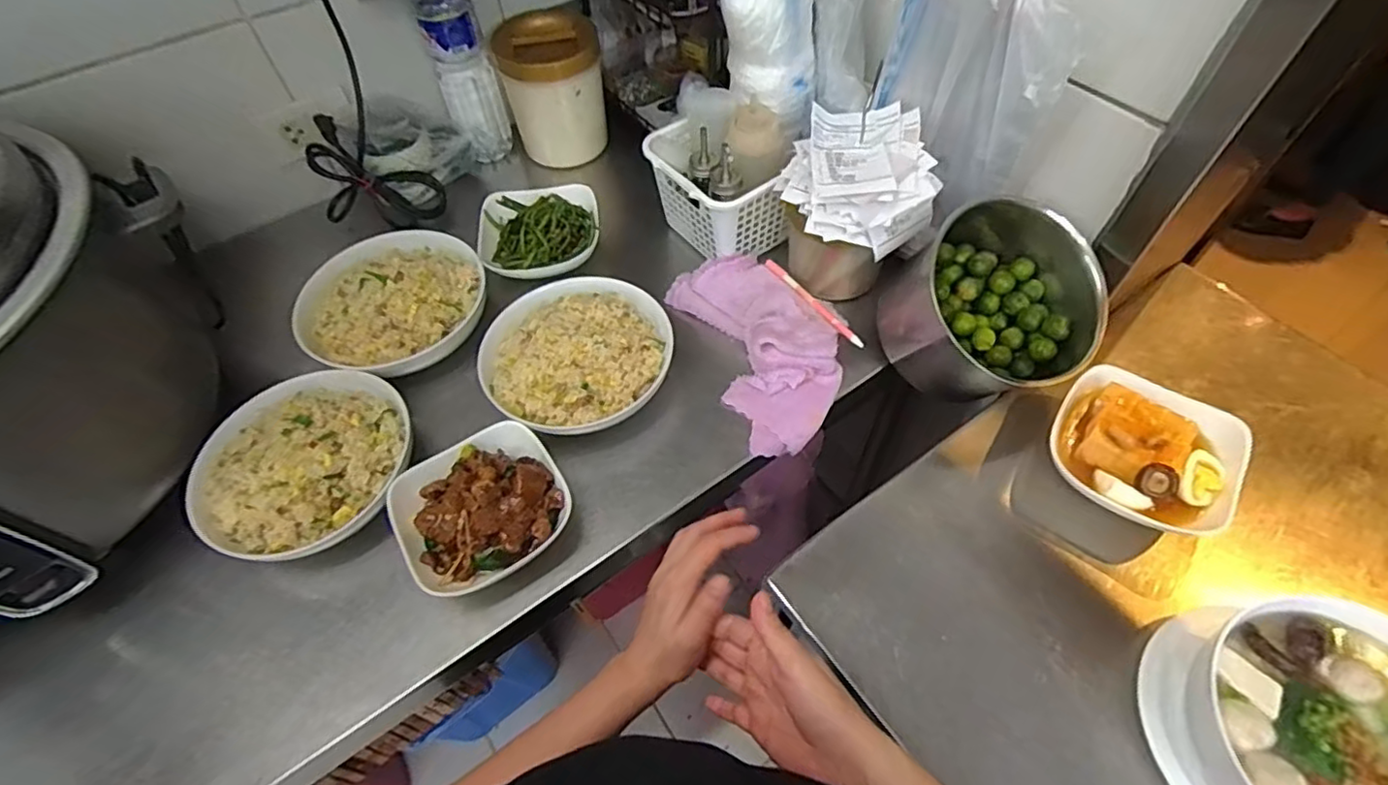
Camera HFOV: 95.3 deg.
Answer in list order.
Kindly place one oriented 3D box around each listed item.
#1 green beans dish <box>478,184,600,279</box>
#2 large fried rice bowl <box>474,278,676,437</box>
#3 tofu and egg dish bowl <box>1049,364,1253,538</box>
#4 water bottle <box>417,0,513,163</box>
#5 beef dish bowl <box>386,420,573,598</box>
[{"bbox_3d":[-0.197,-0.213,0.811,0.148,0.036,0.154,-1,55,1],"label":"green beans dish"},{"bbox_3d":[-0.125,-0.042,0.683,0.192,0.058,0.193,-1,55,1],"label":"large fried rice bowl"},{"bbox_3d":[0.415,0.054,0.585,0.149,0.064,0.133,30,62,21],"label":"tofu and egg dish bowl"},{"bbox_3d":[-0.305,-0.433,0.829,0.069,0.265,0.081,-17,57,-9],"label":"water bottle"},{"bbox_3d":[-0.196,0.106,0.587,0.147,0.057,0.137,-28,59,-16],"label":"beef dish bowl"}]

